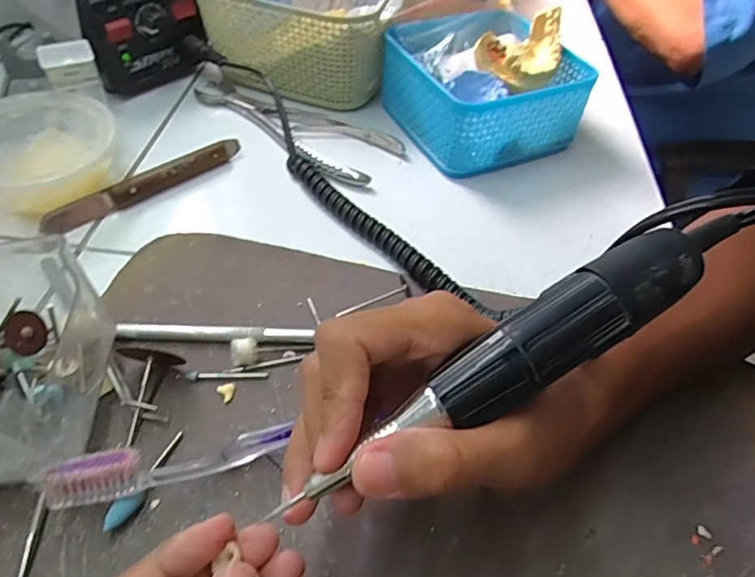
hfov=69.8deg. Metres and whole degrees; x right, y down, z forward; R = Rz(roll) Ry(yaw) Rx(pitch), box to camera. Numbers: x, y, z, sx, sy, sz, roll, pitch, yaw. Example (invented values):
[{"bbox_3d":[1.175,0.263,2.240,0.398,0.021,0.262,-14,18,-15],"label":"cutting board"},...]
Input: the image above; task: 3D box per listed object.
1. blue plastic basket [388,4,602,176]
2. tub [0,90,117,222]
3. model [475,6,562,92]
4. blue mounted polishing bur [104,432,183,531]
[{"bbox_3d":[0.084,-0.162,0.445,0.132,0.065,0.128,-18,54,-21],"label":"blue plastic basket"},{"bbox_3d":[-0.228,-0.090,0.368,0.096,0.038,0.105,3,49,-4],"label":"tub"},{"bbox_3d":[0.113,-0.191,0.427,0.061,0.039,0.058,18,50,12],"label":"model"},{"bbox_3d":[-0.103,0.086,0.244,0.008,0.010,0.049,22,50,12],"label":"blue mounted polishing bur"}]

